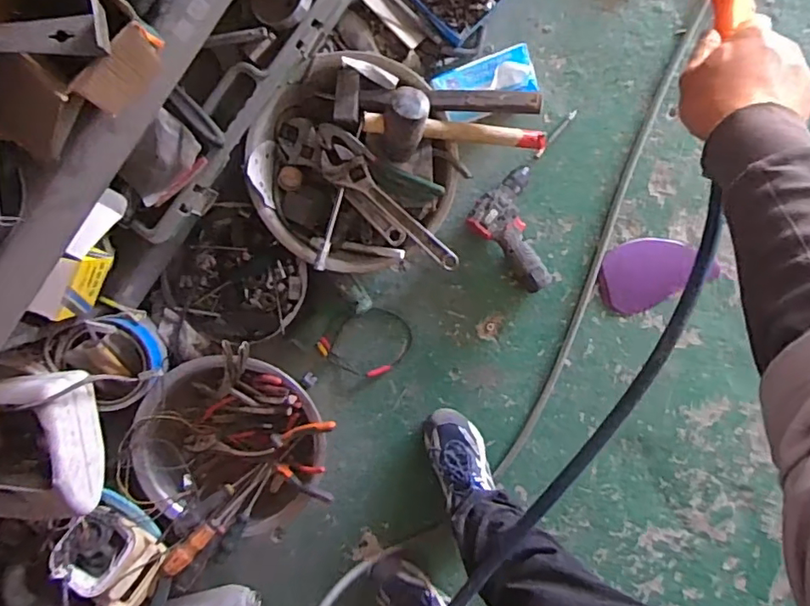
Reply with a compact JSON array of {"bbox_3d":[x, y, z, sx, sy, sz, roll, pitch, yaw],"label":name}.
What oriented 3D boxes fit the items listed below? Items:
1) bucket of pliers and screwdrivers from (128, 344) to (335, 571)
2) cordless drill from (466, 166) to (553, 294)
[{"bbox_3d":[-0.318,0.260,1.037,0.350,0.162,0.341,0,99,-1],"label":"bucket of pliers and screwdrivers"},{"bbox_3d":[0.226,-0.134,1.029,0.156,0.062,0.206,-43,97,5],"label":"cordless drill"}]

